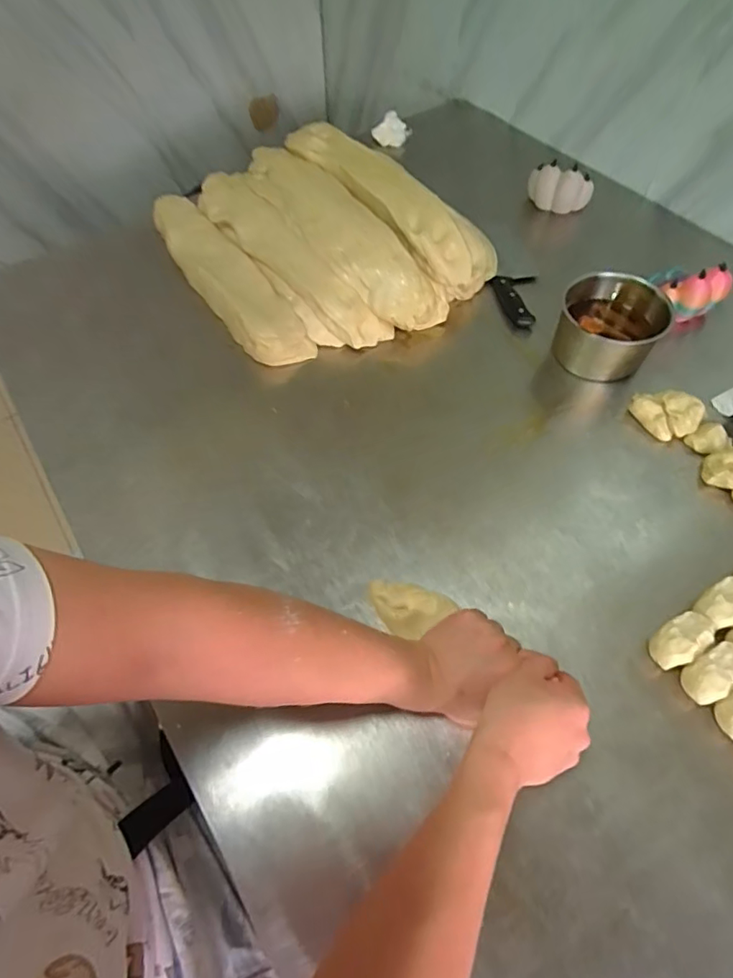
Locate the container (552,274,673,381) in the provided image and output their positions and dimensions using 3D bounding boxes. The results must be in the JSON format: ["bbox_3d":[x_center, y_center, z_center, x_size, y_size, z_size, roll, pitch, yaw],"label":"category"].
[{"bbox_3d":[0.382,-0.250,0.815,0.148,0.116,0.153,12,59,8],"label":"container"}]

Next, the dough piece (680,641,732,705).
[{"bbox_3d":[0.371,0.199,0.554,0.070,0.048,0.039,-31,63,-17],"label":"dough piece"}]

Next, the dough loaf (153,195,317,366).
[{"bbox_3d":[-0.276,-0.402,0.938,0.108,0.065,0.533,-32,63,-18],"label":"dough loaf"}]

